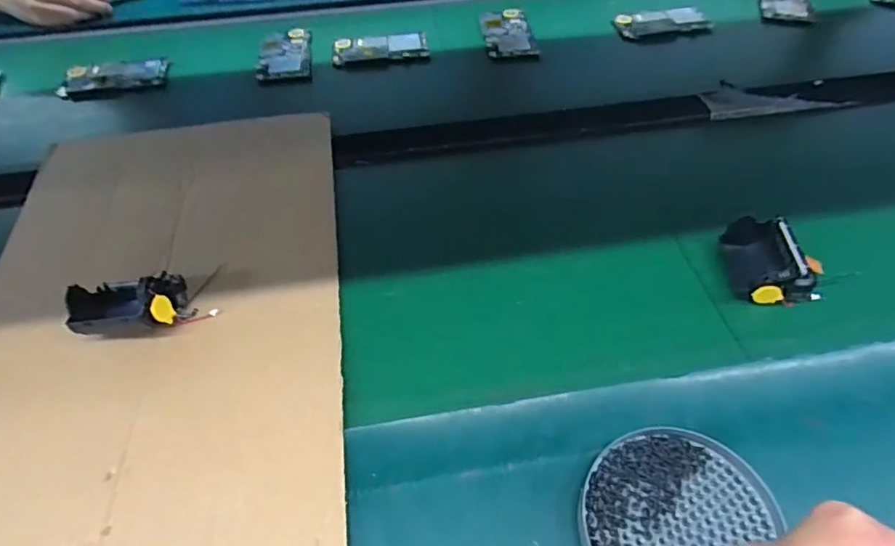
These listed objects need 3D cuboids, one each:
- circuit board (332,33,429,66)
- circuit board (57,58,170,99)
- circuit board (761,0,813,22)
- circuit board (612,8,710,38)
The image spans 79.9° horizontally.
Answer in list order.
[{"bbox_3d":[-0.088,-0.298,0.706,0.123,0.008,0.050,-7,57,-6],"label":"circuit board"},{"bbox_3d":[-0.417,-0.247,0.675,0.123,0.013,0.049,-15,61,-15],"label":"circuit board"},{"bbox_3d":[0.487,-0.401,0.779,0.067,0.015,0.133,13,51,10],"label":"circuit board"},{"bbox_3d":[0.297,-0.352,0.744,0.121,0.012,0.057,0,57,4],"label":"circuit board"}]

